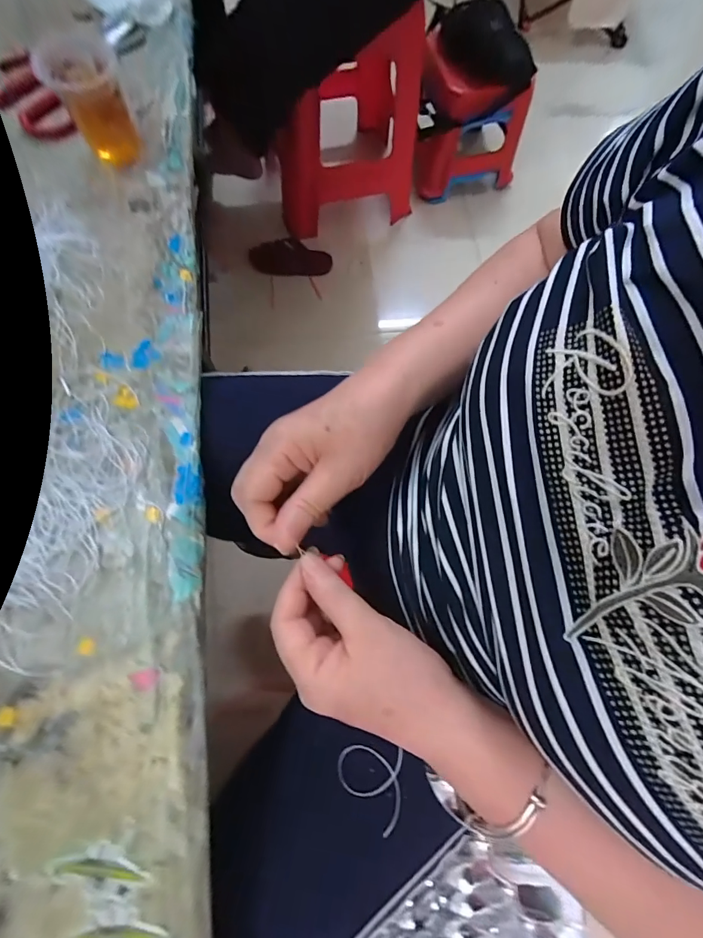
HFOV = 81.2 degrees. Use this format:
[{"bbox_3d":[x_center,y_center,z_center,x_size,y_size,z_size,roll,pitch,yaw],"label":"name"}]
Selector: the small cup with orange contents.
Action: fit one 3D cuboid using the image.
[{"bbox_3d":[-0.239,-0.339,0.383,0.062,0.071,0.073,-27,77,-9],"label":"small cup with orange contents"}]

